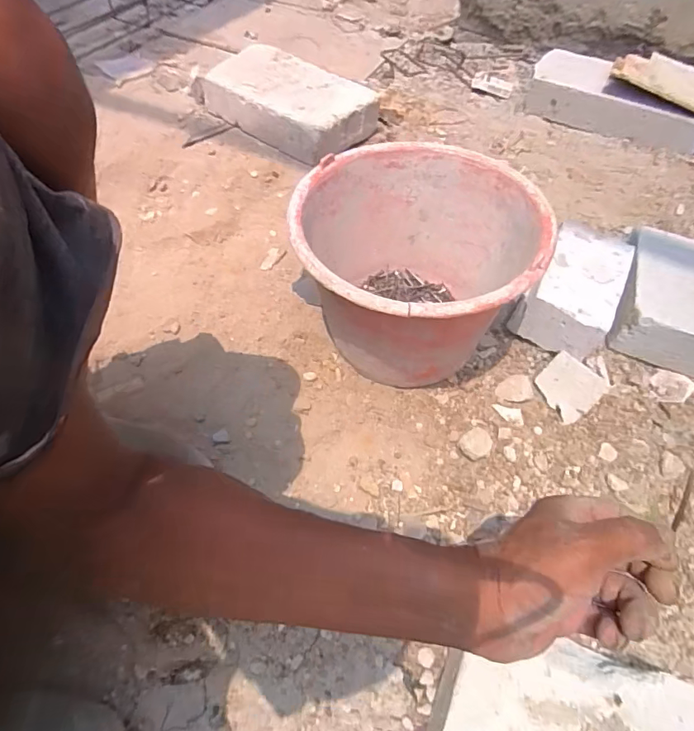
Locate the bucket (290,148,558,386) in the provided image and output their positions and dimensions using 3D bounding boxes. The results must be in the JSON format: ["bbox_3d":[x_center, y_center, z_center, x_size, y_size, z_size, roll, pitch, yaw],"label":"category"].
[{"bbox_3d":[0.074,-0.109,0.590,0.266,0.222,0.280,2,57,-2],"label":"bucket"}]

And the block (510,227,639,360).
[{"bbox_3d":[0.323,-0.108,0.663,0.110,0.080,0.193,29,60,15],"label":"block"}]

